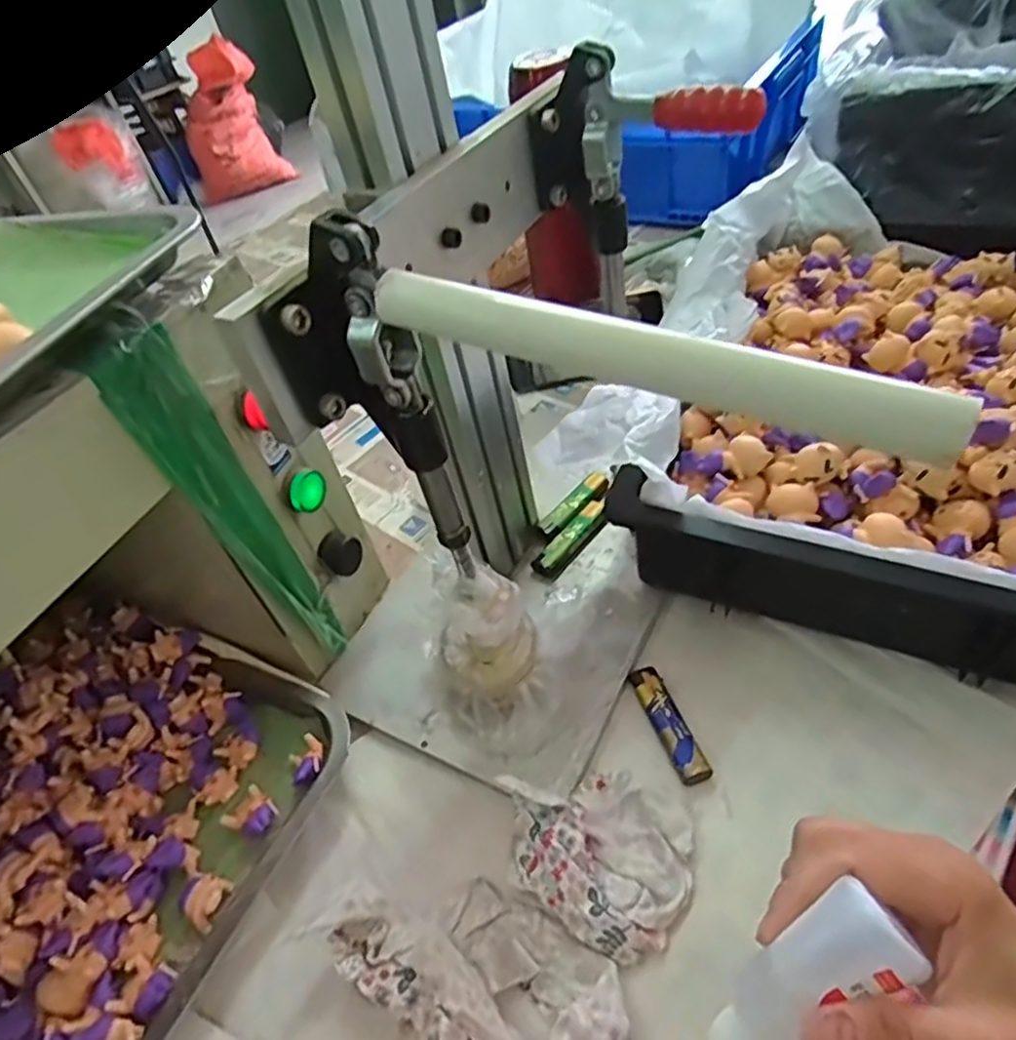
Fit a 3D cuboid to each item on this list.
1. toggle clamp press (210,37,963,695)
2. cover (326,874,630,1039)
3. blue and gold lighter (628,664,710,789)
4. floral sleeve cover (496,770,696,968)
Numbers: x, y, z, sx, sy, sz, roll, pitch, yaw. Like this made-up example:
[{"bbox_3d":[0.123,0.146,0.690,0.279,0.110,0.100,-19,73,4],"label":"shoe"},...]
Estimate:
[{"bbox_3d":[0.074,-0.048,0.386,0.241,0.308,0.257,14,51,21],"label":"toggle clamp press"},{"bbox_3d":[-0.015,0.226,0.341,0.159,0.040,0.080,17,52,23],"label":"cover"},{"bbox_3d":[0.102,0.127,0.427,0.022,0.011,0.081,-18,44,-7],"label":"blue and gold lighter"},{"bbox_3d":[0.050,0.181,0.381,0.108,0.025,0.088,26,55,33],"label":"floral sleeve cover"}]

